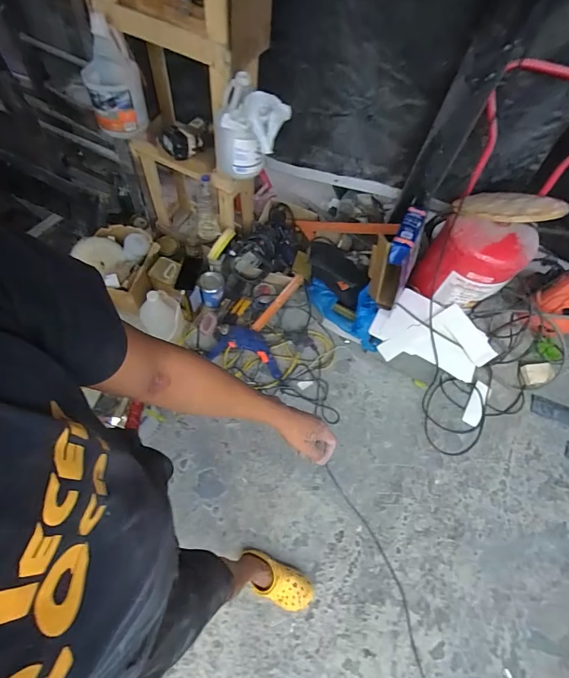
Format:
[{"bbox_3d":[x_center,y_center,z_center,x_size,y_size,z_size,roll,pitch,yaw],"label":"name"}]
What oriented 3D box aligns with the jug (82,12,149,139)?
[{"bbox_3d":[-0.509,-0.764,1.141,0.160,0.270,0.182,-15,67,-11],"label":"jug"}]

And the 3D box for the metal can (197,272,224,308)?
[{"bbox_3d":[-0.310,-0.207,1.663,0.109,0.109,0.128,-11,67,-9],"label":"metal can"}]

